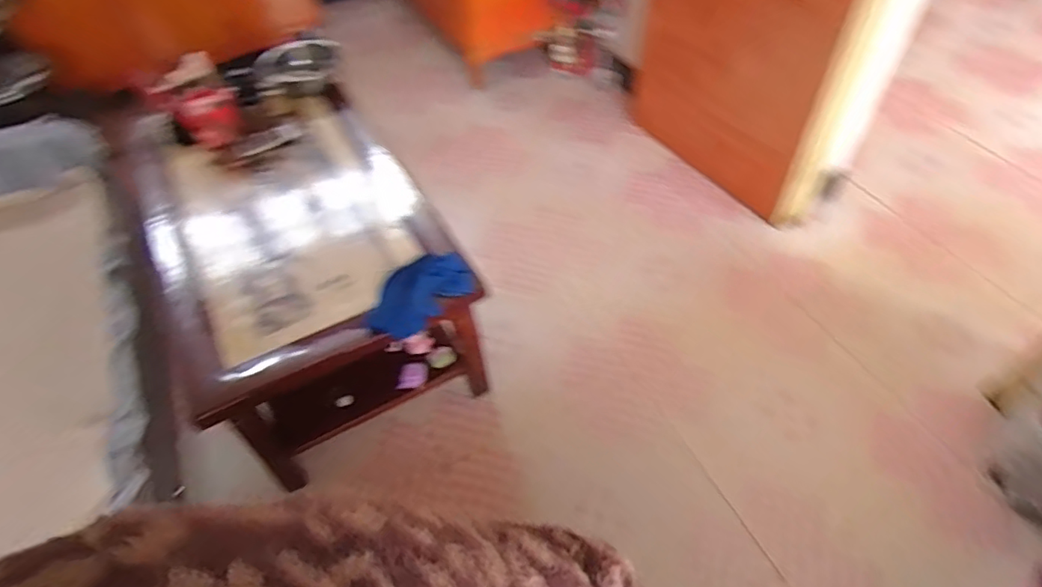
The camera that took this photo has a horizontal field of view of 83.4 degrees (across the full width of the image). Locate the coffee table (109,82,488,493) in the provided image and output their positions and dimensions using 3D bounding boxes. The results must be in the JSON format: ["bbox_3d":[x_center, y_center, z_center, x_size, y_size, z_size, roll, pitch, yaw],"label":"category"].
[{"bbox_3d":[-0.581,-0.114,1.525,0.626,0.375,0.952,-26,53,-17],"label":"coffee table"}]

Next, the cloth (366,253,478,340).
[{"bbox_3d":[-0.217,-0.006,1.239,0.247,0.055,0.135,-32,55,-21],"label":"cloth"}]

